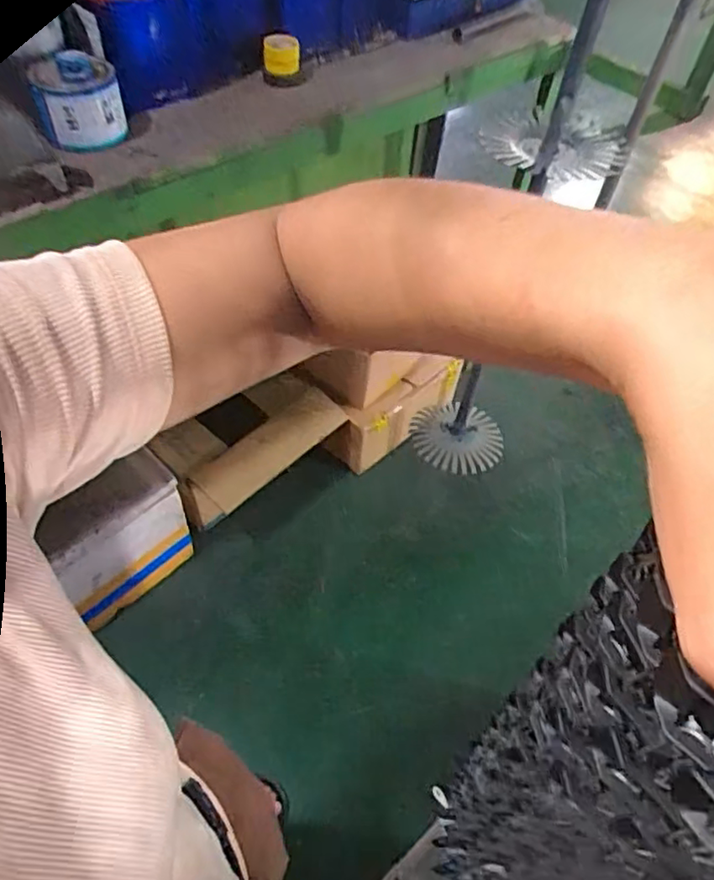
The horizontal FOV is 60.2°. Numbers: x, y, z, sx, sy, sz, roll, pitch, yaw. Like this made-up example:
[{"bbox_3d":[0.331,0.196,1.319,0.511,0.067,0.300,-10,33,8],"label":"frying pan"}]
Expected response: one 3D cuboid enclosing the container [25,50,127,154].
[{"bbox_3d":[-0.358,-0.436,0.793,0.104,0.100,0.094,-13,55,-14],"label":"container"}]

